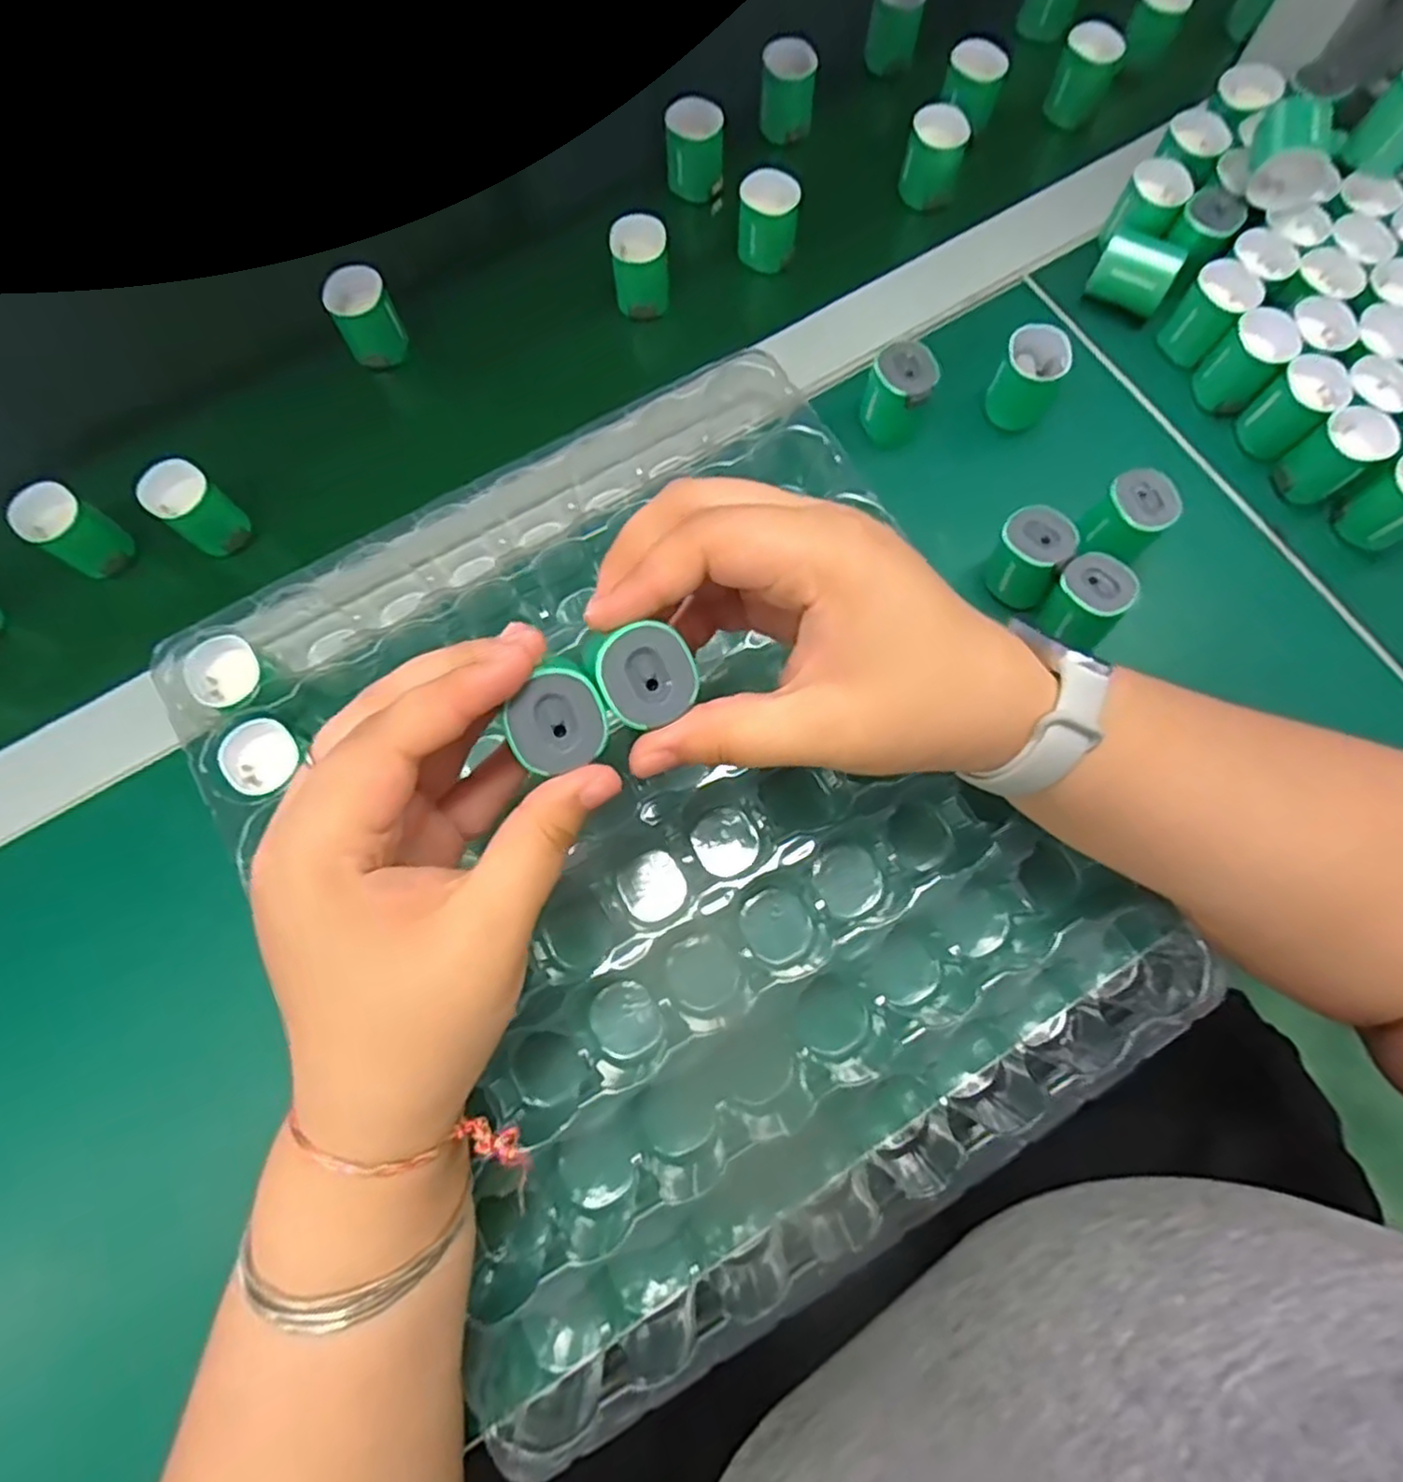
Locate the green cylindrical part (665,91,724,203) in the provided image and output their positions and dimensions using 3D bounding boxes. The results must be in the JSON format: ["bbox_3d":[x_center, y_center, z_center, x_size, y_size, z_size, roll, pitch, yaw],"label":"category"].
[{"bbox_3d":[-0.003,-0.326,0.408,0.030,0.036,0.026,4,73,0],"label":"green cylindrical part"}]

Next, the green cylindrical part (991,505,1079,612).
[{"bbox_3d":[0.144,-0.081,0.326,0.031,0.034,0.026,39,77,10],"label":"green cylindrical part"}]

